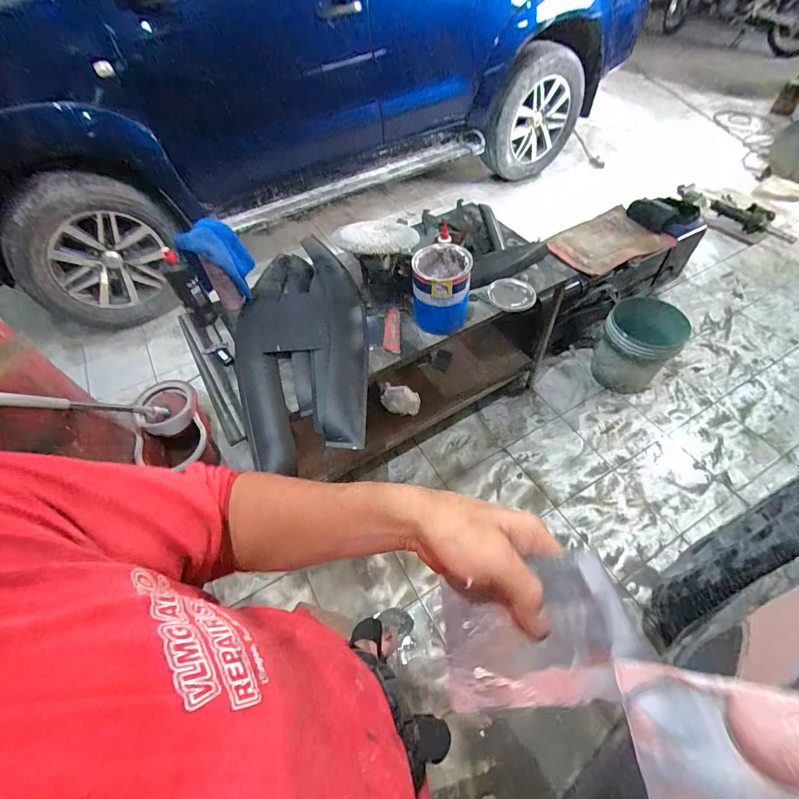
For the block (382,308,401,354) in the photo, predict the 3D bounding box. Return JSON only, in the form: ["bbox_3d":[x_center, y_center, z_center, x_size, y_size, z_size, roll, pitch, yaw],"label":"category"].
[{"bbox_3d":[-0.025,-0.208,1.219,0.050,0.020,0.173,-3,54,2],"label":"block"}]

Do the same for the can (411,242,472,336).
[{"bbox_3d":[0.120,-0.317,1.176,0.154,0.211,0.162,-2,54,3],"label":"can"}]

